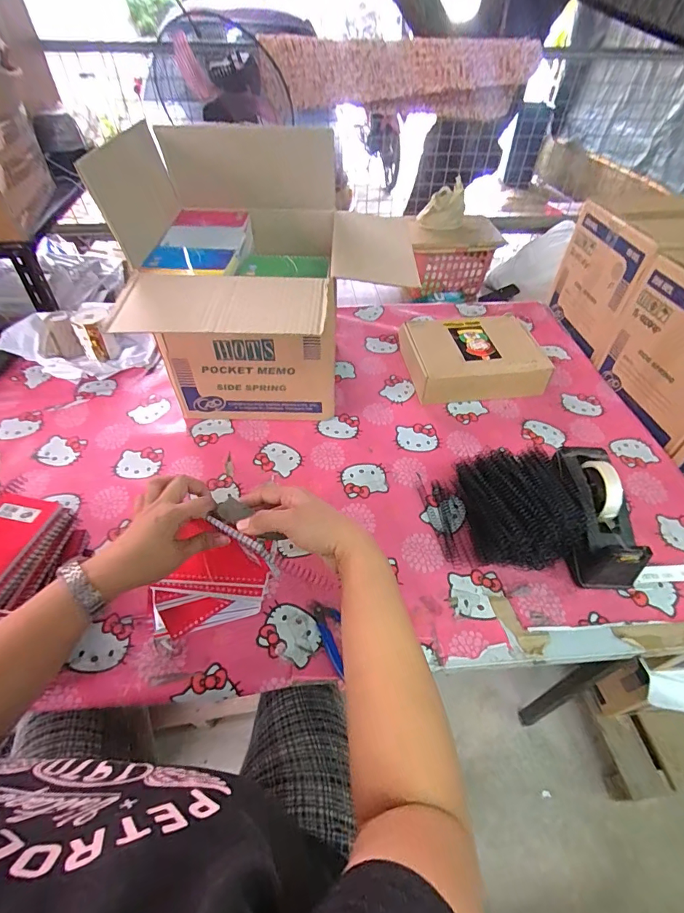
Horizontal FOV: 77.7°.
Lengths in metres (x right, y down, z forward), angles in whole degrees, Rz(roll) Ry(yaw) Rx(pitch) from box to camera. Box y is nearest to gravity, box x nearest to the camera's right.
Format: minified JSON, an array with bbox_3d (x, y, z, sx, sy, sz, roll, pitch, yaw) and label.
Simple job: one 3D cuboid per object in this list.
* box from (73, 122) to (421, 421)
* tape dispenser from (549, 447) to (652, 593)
[{"bbox_3d":[-0.140,-0.283,0.773,0.411,0.386,0.477,-2,48,-3],"label":"box"},{"bbox_3d":[0.373,0.077,0.626,0.084,0.081,0.214,2,64,1],"label":"tape dispenser"}]

